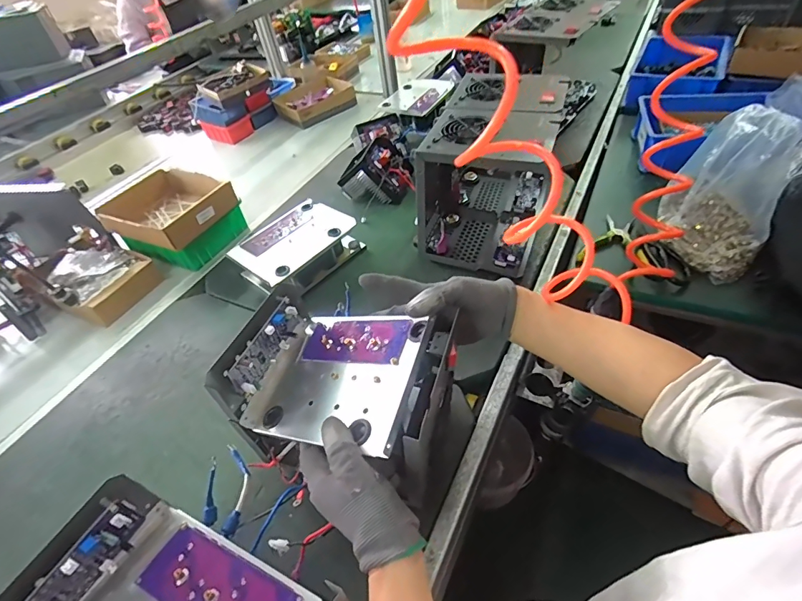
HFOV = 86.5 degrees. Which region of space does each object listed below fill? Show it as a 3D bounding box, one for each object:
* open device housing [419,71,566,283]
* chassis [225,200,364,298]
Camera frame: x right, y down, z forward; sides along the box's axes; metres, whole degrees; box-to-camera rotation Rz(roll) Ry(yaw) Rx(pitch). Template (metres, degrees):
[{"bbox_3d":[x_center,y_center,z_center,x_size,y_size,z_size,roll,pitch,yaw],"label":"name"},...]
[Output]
[{"bbox_3d":[0.166,-0.224,0.760,0.203,0.250,0.295,14,51,21],"label":"open device housing"},{"bbox_3d":[-0.196,-0.093,0.793,0.147,0.074,0.204,32,60,31],"label":"chassis"}]

